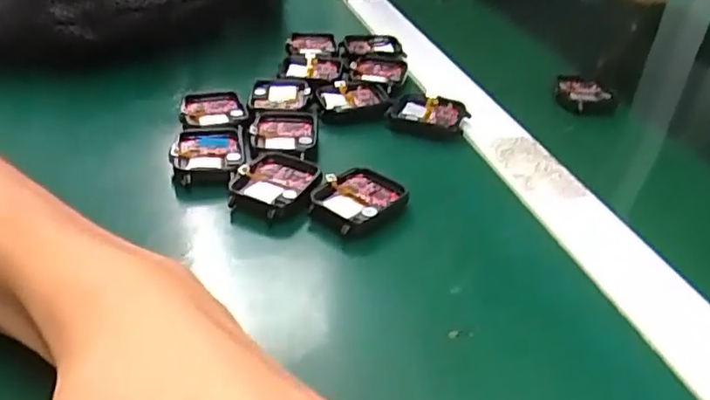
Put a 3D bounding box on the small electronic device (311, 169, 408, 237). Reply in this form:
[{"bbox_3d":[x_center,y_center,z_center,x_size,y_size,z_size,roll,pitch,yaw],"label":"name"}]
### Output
[{"bbox_3d":[0.001,0.001,0.309,0.036,0.012,0.042,28,41,31],"label":"small electronic device"}]

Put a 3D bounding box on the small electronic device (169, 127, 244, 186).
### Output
[{"bbox_3d":[-0.079,-0.023,0.339,0.037,0.012,0.047,-1,35,-8],"label":"small electronic device"}]

